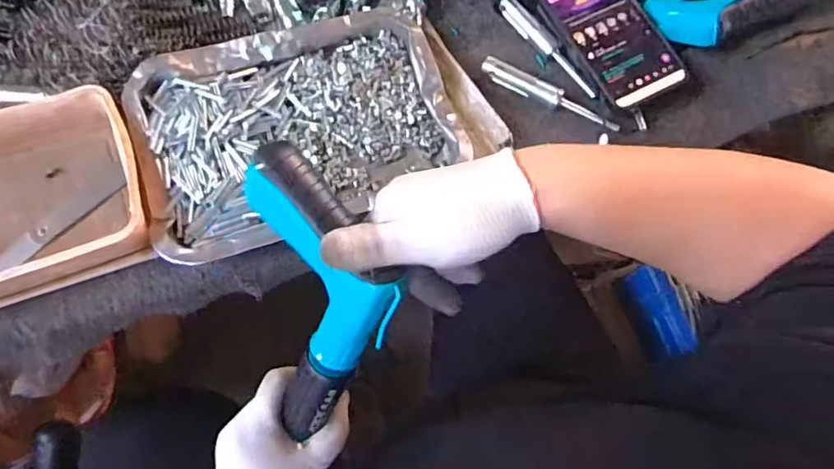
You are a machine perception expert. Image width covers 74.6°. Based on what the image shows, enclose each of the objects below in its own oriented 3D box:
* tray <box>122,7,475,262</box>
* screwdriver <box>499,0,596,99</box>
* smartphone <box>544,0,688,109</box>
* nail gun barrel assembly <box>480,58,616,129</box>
[{"bbox_3d":[-0.097,-0.091,0.453,0.249,0.025,0.179,-18,72,-9],"label":"tray"},{"bbox_3d":[0.121,-0.174,0.503,0.013,0.013,0.125,-37,76,-14],"label":"screwdriver"},{"bbox_3d":[0.168,-0.189,0.493,0.075,0.015,0.159,-27,77,-9],"label":"smartphone"},{"bbox_3d":[0.115,-0.121,0.483,0.129,0.014,0.017,32,72,9],"label":"nail gun barrel assembly"}]

